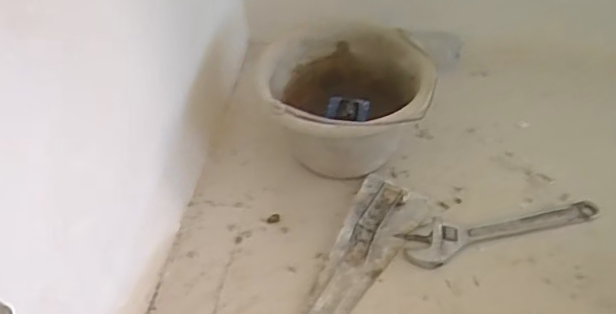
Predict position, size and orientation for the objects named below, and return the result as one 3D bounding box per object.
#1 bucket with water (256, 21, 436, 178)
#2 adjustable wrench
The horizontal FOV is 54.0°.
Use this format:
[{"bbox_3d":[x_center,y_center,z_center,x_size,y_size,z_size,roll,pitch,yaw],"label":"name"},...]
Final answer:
[{"bbox_3d":[0.058,-0.068,0.957,0.240,0.202,0.254,-2,49,2],"label":"bucket with water"},{"bbox_3d":[0.281,0.097,0.885,0.297,0.020,0.071,-15,50,-9],"label":"adjustable wrench"}]

